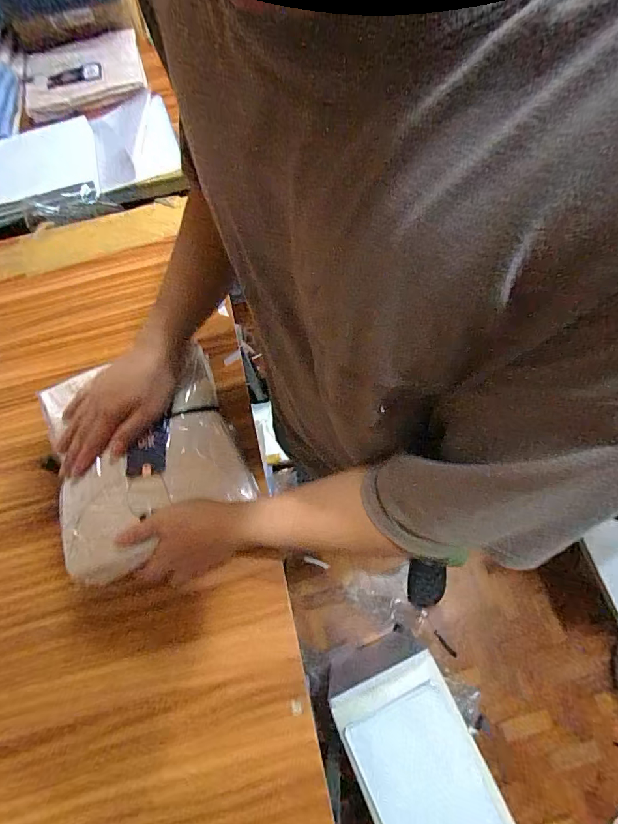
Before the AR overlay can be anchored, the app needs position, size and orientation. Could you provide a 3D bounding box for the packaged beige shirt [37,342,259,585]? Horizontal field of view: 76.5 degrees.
[{"bbox_3d":[-0.207,0.041,0.486,0.215,0.039,0.252,-23,67,-7],"label":"packaged beige shirt"}]

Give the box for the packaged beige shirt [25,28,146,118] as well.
[{"bbox_3d":[-0.509,-0.757,0.874,0.265,0.052,0.179,-15,67,-2],"label":"packaged beige shirt"}]

